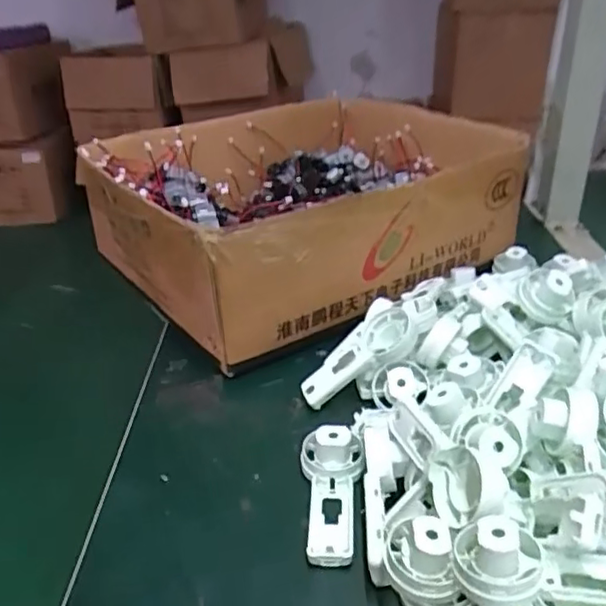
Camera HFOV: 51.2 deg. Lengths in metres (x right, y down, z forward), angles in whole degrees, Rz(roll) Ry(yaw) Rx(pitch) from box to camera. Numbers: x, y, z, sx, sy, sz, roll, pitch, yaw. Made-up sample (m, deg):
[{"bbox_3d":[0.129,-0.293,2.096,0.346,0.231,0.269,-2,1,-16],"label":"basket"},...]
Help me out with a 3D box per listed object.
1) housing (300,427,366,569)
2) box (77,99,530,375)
[{"bbox_3d":[0.019,0.109,0.371,0.037,0.027,0.087,-2,29,0],"label":"housing"},{"bbox_3d":[-0.006,-0.103,0.655,0.375,0.126,0.344,-17,32,-27],"label":"box"}]

